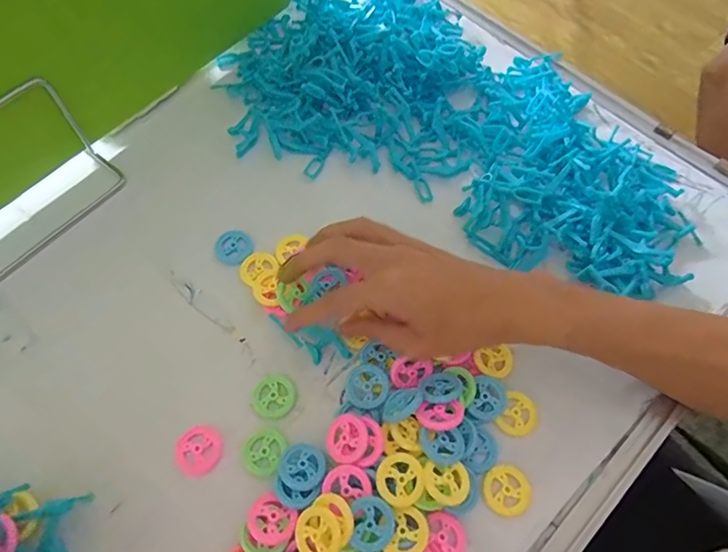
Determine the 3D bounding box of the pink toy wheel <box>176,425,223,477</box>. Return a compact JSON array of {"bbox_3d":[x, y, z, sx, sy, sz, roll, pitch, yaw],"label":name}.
[{"bbox_3d":[-0.108,0.114,0.320,0.029,0.005,0.029,1,64,-1],"label":"pink toy wheel"}]

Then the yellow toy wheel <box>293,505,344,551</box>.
[{"bbox_3d":[-0.026,0.148,0.280,0.029,0.005,0.029,-6,75,21],"label":"yellow toy wheel"}]

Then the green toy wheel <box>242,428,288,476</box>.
[{"bbox_3d":[-0.066,0.114,0.319,0.027,0.004,0.029,1,64,-1],"label":"green toy wheel"}]

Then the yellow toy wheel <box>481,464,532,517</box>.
[{"bbox_3d":[0.091,0.136,0.311,0.030,0.004,0.029,1,64,-1],"label":"yellow toy wheel"}]

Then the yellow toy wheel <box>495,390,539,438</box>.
[{"bbox_3d":[0.106,0.095,0.333,0.025,0.005,0.029,27,66,11],"label":"yellow toy wheel"}]

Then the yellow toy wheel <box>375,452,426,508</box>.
[{"bbox_3d":[0.022,0.122,0.295,0.028,0.004,0.030,1,64,-1],"label":"yellow toy wheel"}]

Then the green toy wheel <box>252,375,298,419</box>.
[{"bbox_3d":[-0.062,0.083,0.338,0.029,0.005,0.029,1,64,-1],"label":"green toy wheel"}]

